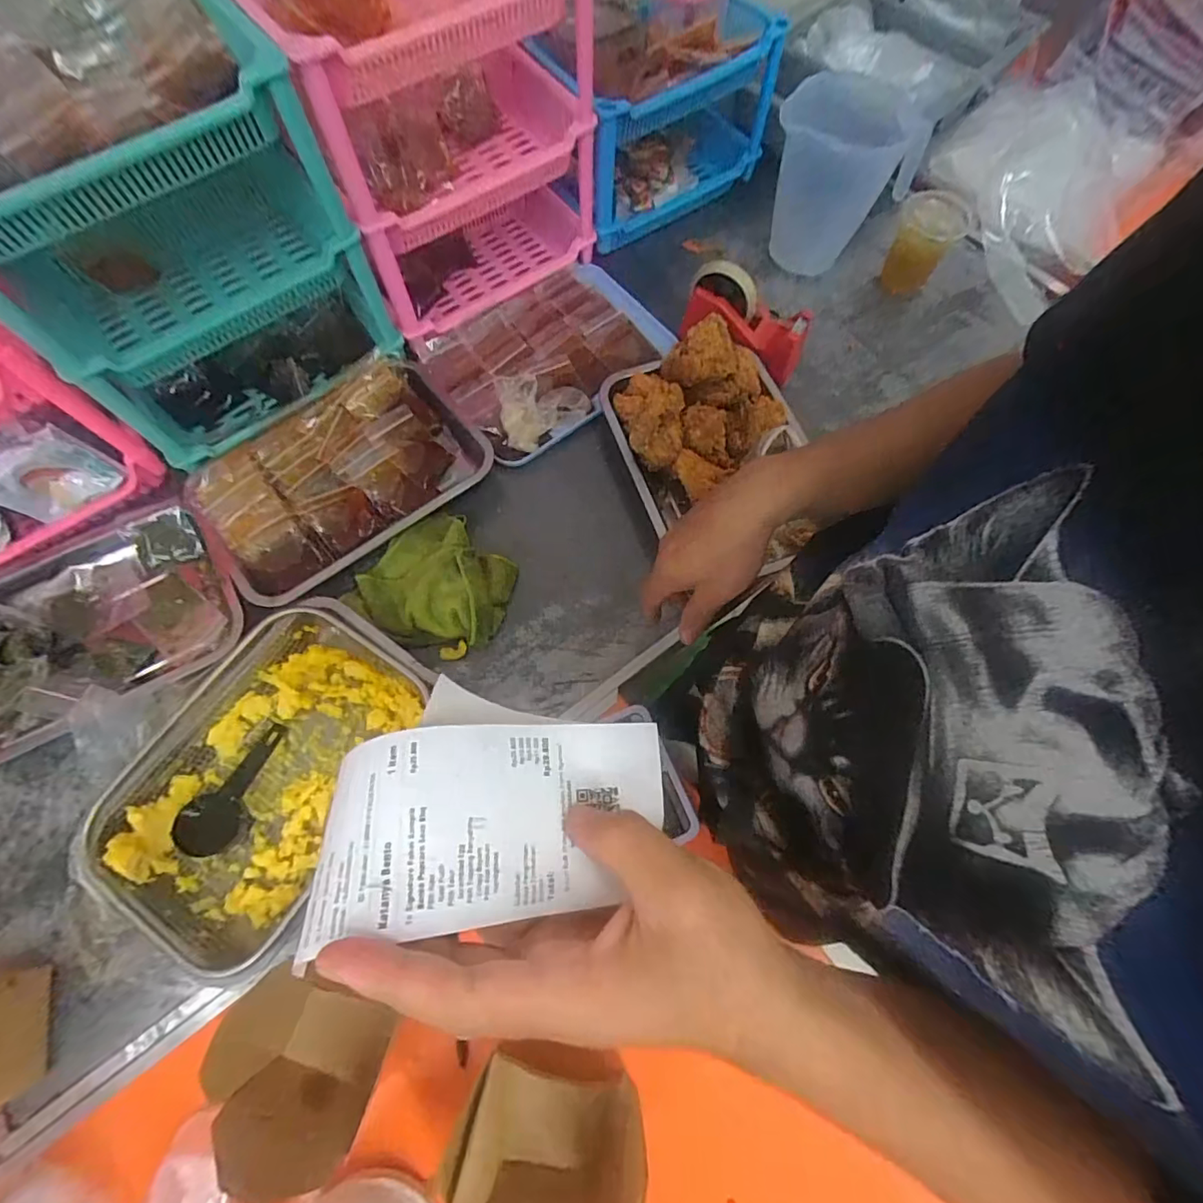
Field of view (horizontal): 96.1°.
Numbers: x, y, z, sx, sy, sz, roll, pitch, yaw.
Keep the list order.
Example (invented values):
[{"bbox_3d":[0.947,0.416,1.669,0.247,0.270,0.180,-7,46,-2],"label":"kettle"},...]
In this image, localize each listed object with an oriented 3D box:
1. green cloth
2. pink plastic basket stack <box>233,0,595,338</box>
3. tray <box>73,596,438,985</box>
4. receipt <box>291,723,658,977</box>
[{"bbox_3d":[-0.184,-0.019,0.600,0.157,0.043,0.145,34,73,11],"label":"green cloth"},{"bbox_3d":[-0.155,-0.519,0.614,0.323,0.311,0.179,-33,74,-12],"label":"pink plastic basket stack"},{"bbox_3d":[-0.318,0.159,0.522,0.199,0.056,0.310,28,72,9],"label":"tray"},{"bbox_3d":[-0.042,0.095,0.238,0.149,0.023,0.077,3,63,-26],"label":"receipt"}]

